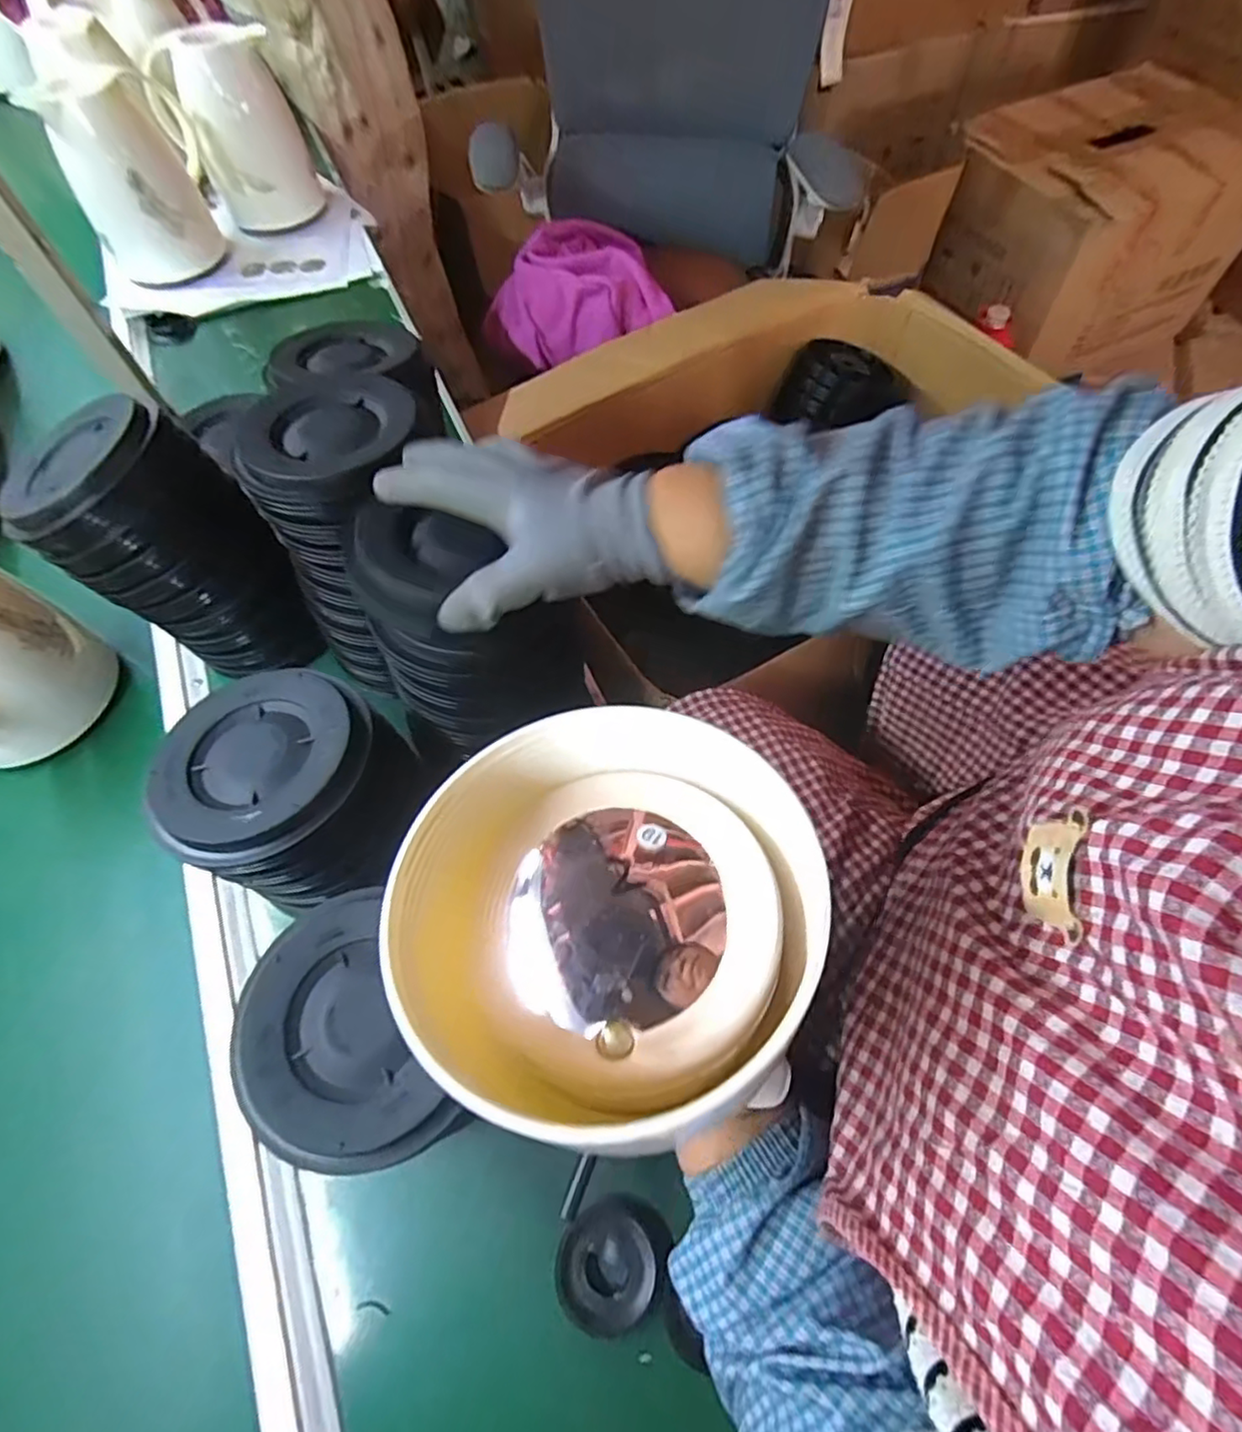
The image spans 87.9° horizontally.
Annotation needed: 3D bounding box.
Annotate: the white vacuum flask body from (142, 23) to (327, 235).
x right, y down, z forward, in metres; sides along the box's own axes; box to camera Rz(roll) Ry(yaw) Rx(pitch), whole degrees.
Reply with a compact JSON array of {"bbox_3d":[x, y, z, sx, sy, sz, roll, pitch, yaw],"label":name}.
[{"bbox_3d":[-0.509,-0.771,0.858,0.157,0.185,0.114,-25,65,-10],"label":"white vacuum flask body"}]

